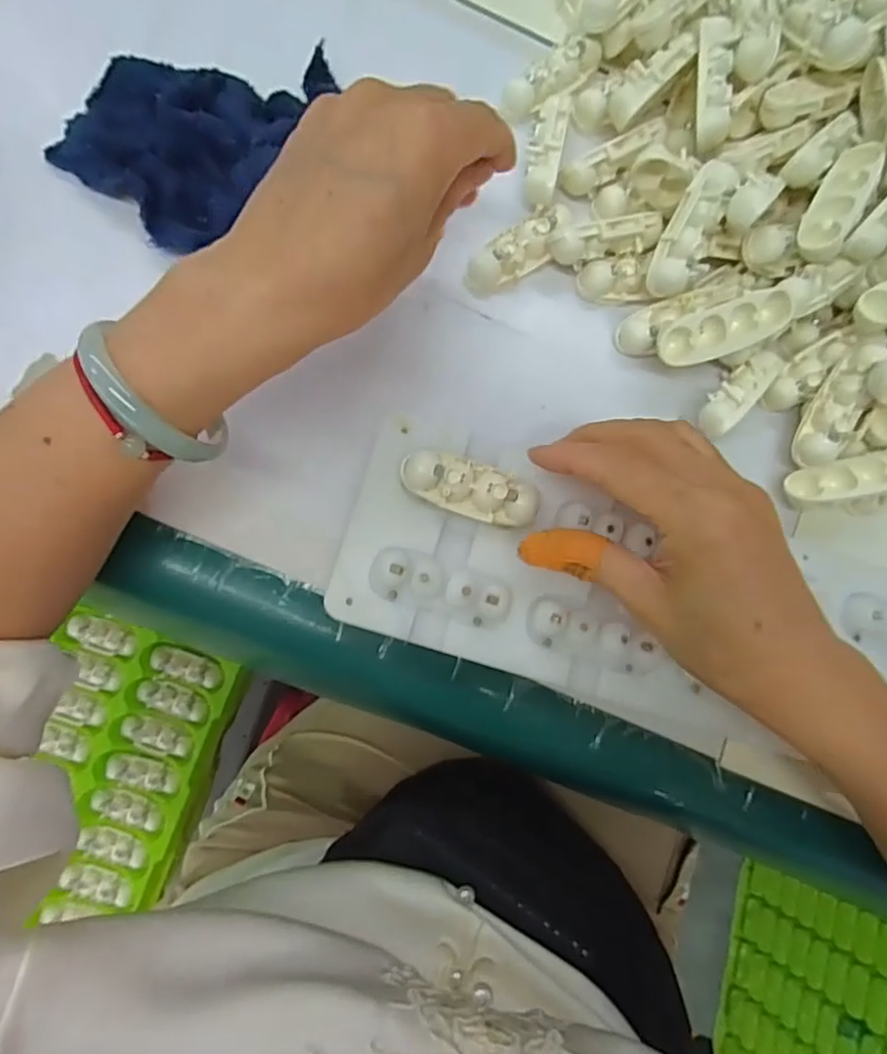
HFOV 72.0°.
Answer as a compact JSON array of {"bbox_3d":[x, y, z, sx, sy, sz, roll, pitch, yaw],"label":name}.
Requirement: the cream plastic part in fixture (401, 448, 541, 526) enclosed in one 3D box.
[{"bbox_3d":[0.012,-0.017,0.274,0.061,0.016,0.024,20,82,-4],"label":"cream plastic part in fixture"}]

